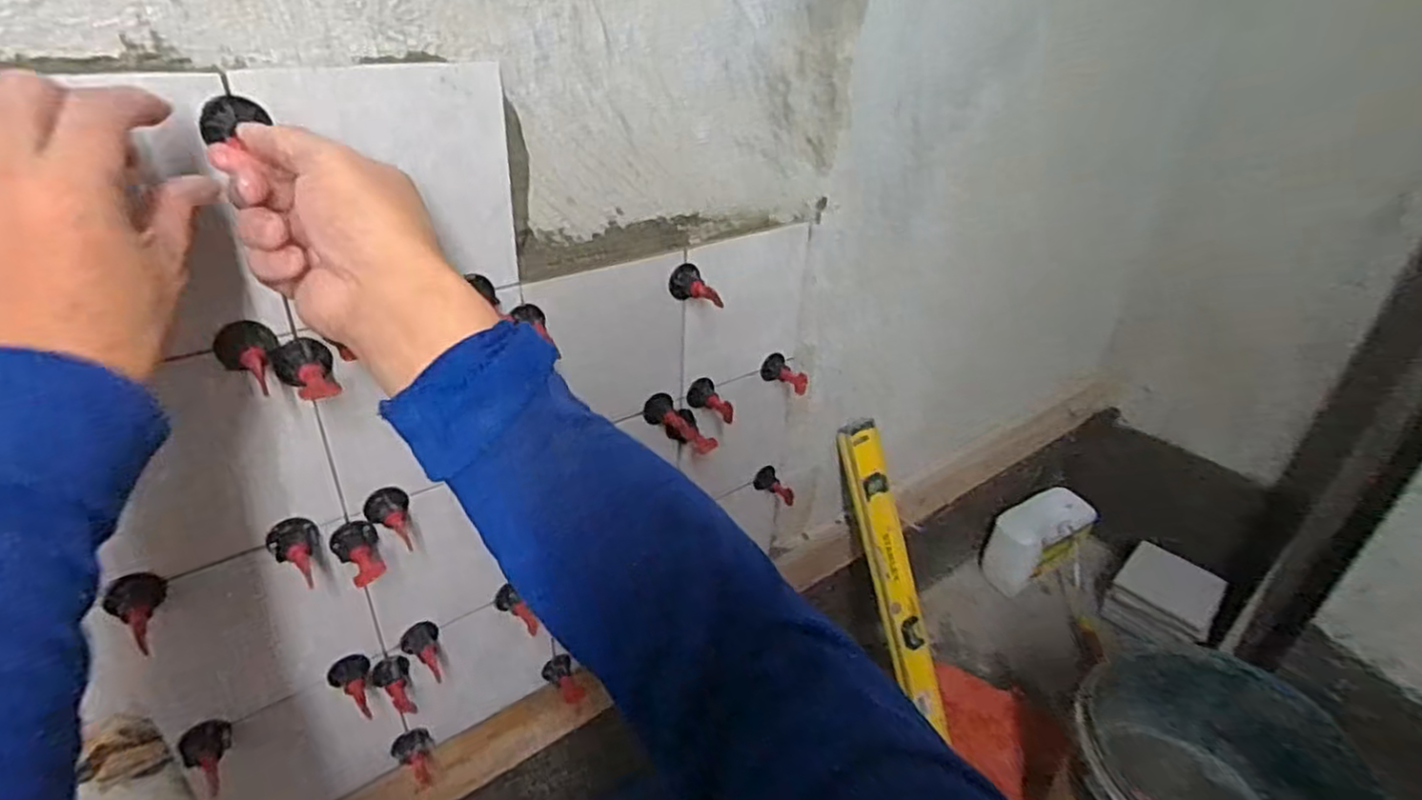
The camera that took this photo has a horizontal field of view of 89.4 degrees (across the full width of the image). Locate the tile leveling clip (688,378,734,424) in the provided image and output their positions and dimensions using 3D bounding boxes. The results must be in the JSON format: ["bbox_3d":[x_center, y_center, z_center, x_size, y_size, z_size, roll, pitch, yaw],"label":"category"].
[{"bbox_3d":[0.001,0.002,0.679,0.025,0.026,0.049,-18,38,-31],"label":"tile leveling clip"}]

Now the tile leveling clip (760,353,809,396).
[{"bbox_3d":[0.075,-0.024,0.733,0.027,0.026,0.048,-14,36,-26],"label":"tile leveling clip"}]

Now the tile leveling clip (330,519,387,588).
[{"bbox_3d":[-0.255,0.111,0.520,0.030,0.026,0.044,-15,37,-28],"label":"tile leveling clip"}]

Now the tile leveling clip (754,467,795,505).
[{"bbox_3d":[0.071,0.099,0.818,0.030,0.024,0.047,-18,38,-31],"label":"tile leveling clip"}]

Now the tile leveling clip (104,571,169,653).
[{"bbox_3d":[-0.349,0.129,0.441,0.029,0.028,0.041,-25,42,-38],"label":"tile leveling clip"}]

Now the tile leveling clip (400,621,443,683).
[{"bbox_3d":[-0.244,0.212,0.606,0.029,0.038,0.039,-11,35,-22],"label":"tile leveling clip"}]

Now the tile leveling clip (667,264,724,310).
[{"bbox_3d":[-0.014,-0.093,0.608,0.030,0.030,0.053,-11,35,-22],"label":"tile leveling clip"}]

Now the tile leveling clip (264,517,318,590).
[{"bbox_3d":[-0.277,0.105,0.483,0.030,0.026,0.054,-17,38,-30],"label":"tile leveling clip"}]

